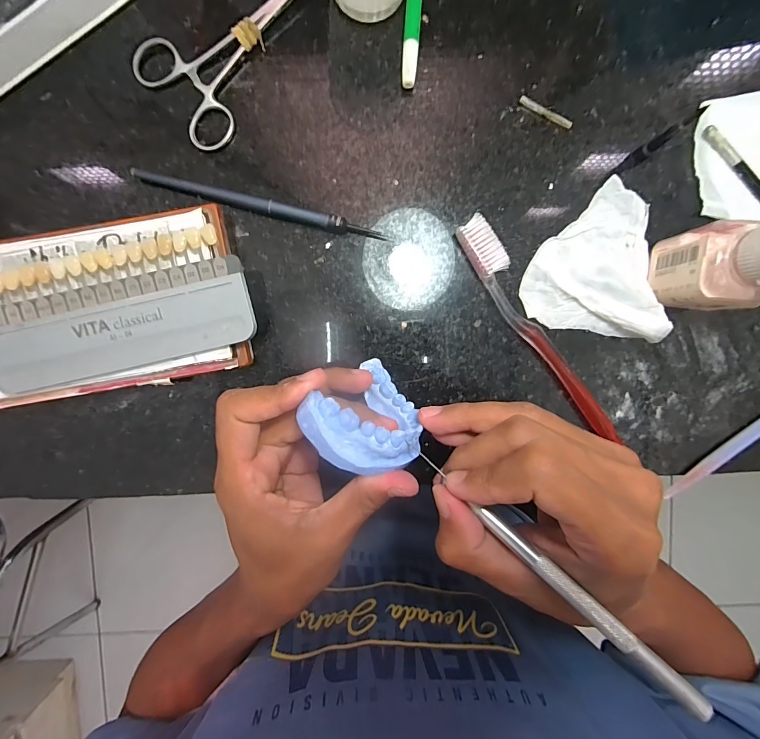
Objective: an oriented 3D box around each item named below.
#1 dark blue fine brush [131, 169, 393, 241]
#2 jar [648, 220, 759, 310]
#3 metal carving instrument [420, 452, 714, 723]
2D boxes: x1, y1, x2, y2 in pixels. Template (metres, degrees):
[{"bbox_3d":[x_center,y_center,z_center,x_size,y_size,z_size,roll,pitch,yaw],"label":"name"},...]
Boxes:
[{"bbox_3d":[-0.071,-0.100,0.230,0.154,0.008,0.009,13,94,-2],"label":"dark blue fine brush"},{"bbox_3d":[0.186,-0.055,0.204,0.033,0.072,0.042,1,95,-1],"label":"jar"},{"bbox_3d":[0.067,0.081,0.152,0.127,0.004,0.007,40,93,22],"label":"metal carving instrument"}]

